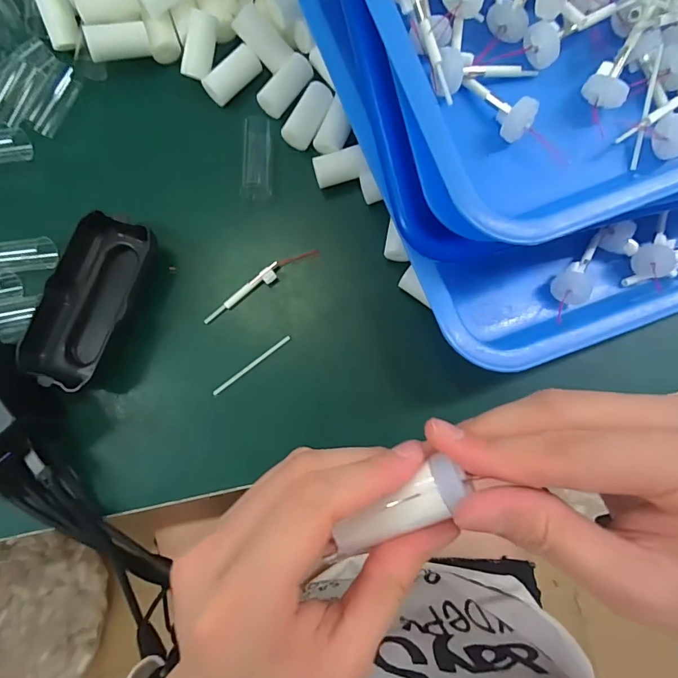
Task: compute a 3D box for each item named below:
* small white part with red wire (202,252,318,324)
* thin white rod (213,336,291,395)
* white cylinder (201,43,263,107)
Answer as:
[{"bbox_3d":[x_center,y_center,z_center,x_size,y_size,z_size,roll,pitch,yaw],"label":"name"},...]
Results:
[{"bbox_3d":[-0.053,-0.038,0.296,0.087,0.005,0.011,-32,84,-1],"label":"small white part with red wire"},{"bbox_3d":[-0.057,0.017,0.290,0.060,0.004,0.004,-38,84,-2],"label":"thin white rod"},{"bbox_3d":[-0.075,-0.185,0.313,0.041,0.017,0.015,-38,84,-2],"label":"white cylinder"}]

